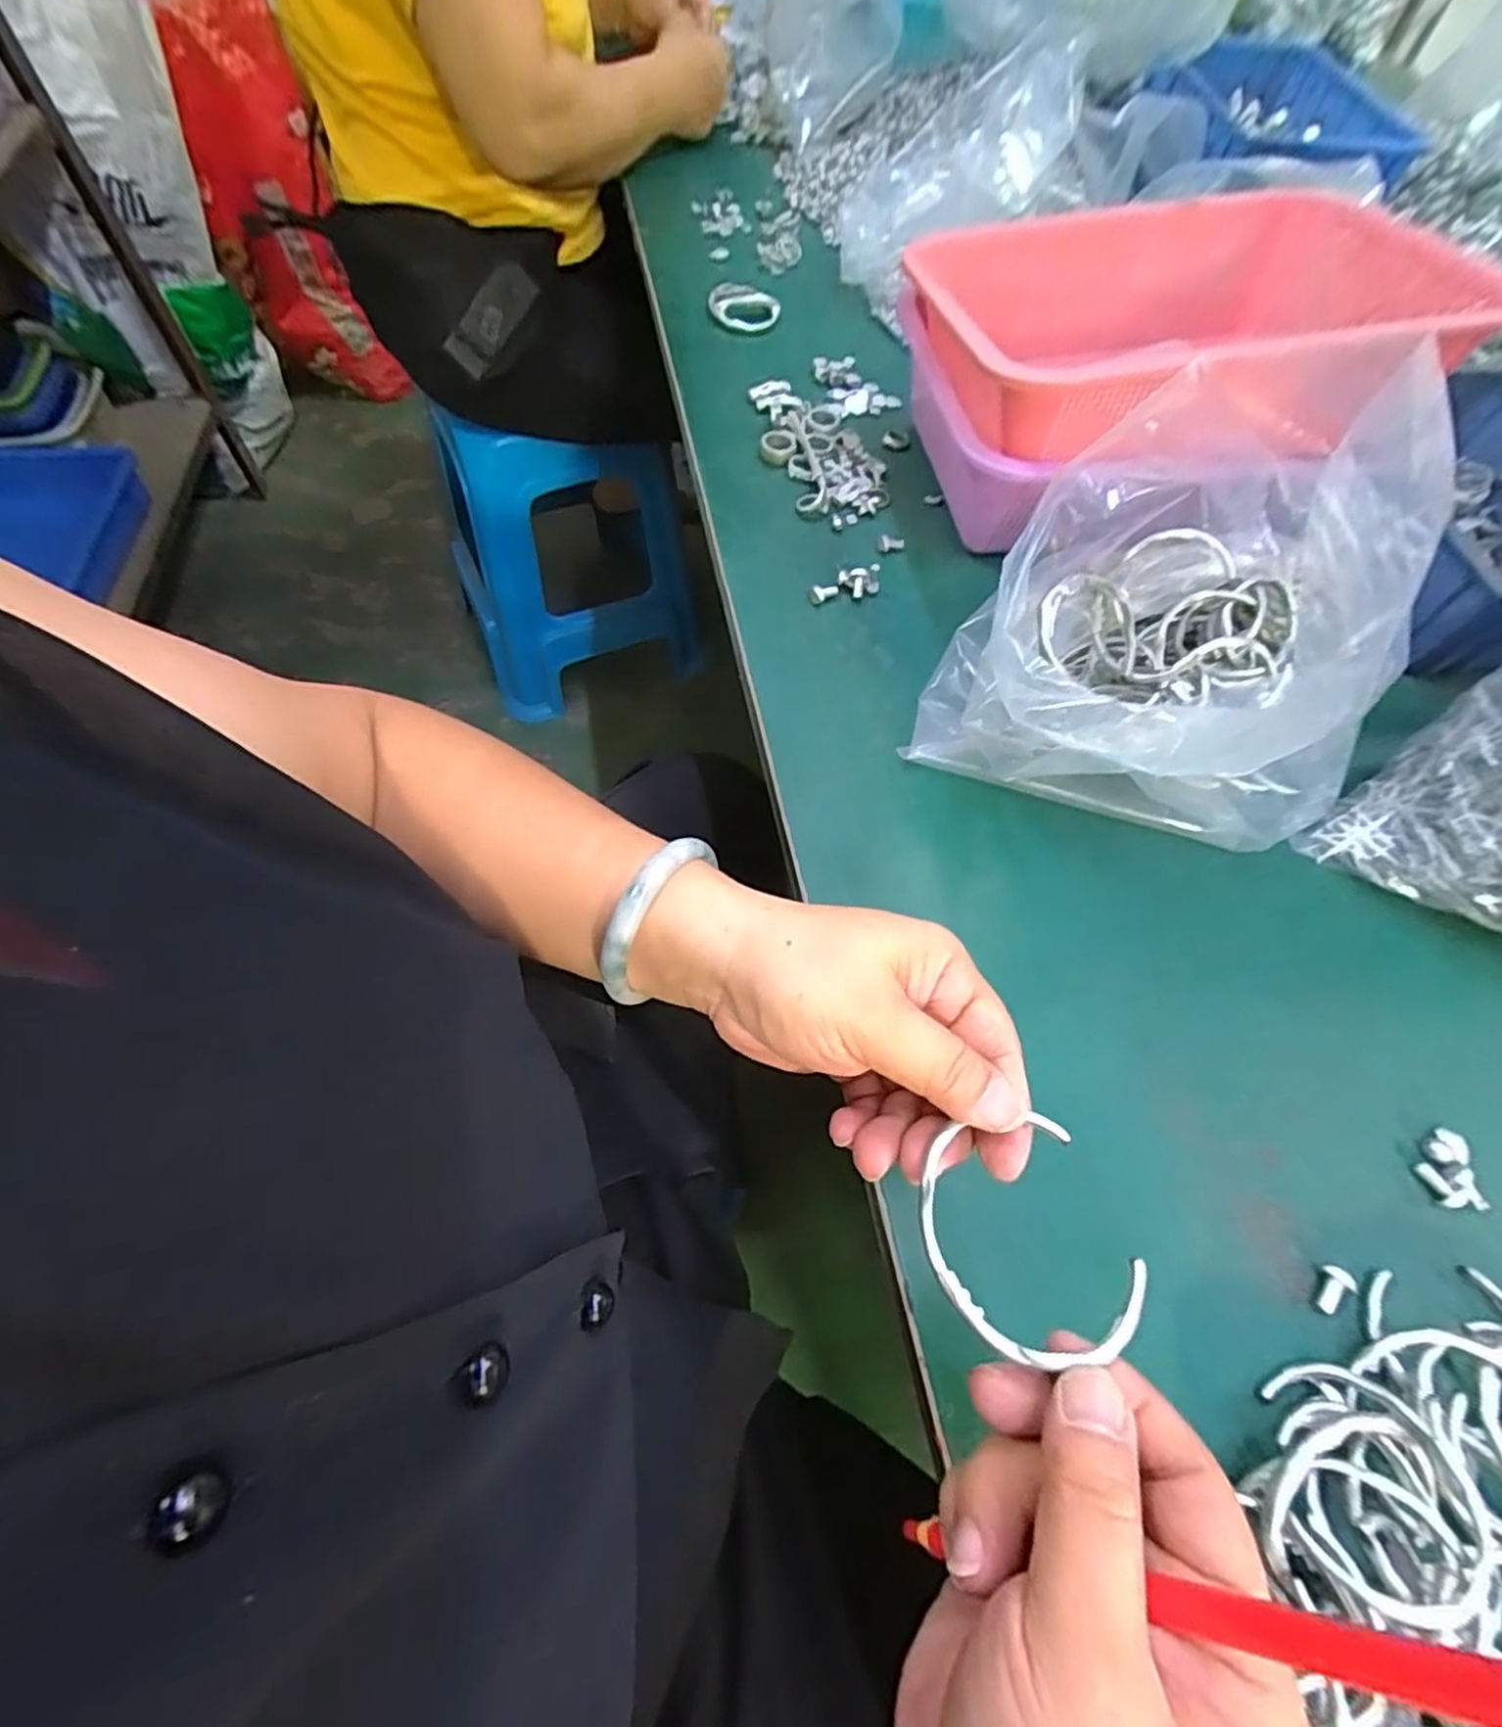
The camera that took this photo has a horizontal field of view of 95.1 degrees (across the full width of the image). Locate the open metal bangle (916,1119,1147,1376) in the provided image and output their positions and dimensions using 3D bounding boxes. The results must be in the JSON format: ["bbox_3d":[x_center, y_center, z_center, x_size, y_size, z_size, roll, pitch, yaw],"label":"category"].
[{"bbox_3d":[0.077,0.106,0.195,0.053,0.010,0.062,-14,63,-11],"label":"open metal bangle"}]

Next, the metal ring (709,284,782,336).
[{"bbox_3d":[-0.006,-0.479,0.593,0.059,0.016,0.059,2,62,-3],"label":"metal ring"}]

